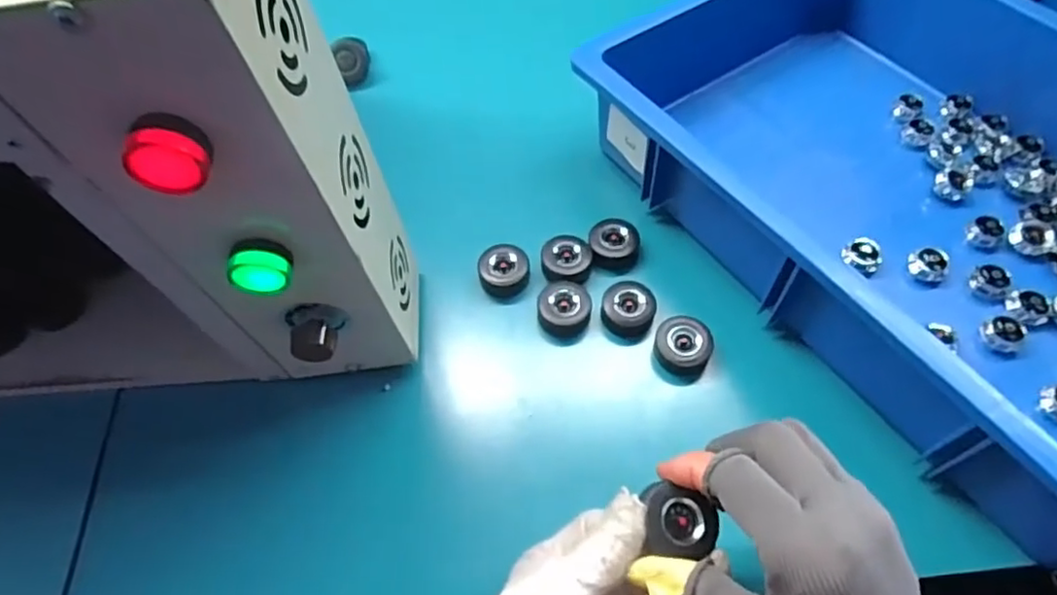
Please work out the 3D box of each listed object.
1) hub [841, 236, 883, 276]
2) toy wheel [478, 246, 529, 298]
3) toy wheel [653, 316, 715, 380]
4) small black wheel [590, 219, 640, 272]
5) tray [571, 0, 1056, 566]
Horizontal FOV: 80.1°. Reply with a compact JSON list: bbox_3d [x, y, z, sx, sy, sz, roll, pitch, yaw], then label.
[{"bbox_3d":[0.239,-0.030,0.450,0.026,0.016,0.023,34,66,21],"label":"hub"},{"bbox_3d":[-0.017,-0.018,0.464,0.037,0.023,0.035,-1,59,2],"label":"toy wheel"},{"bbox_3d":[0.105,0.034,0.429,0.038,0.022,0.036,-1,59,2],"label":"toy wheel"},{"bbox_3d":[0.065,-0.040,0.474,0.037,0.019,0.036,-1,59,2],"label":"small black wheel"},{"bbox_3d":[0.274,-0.086,0.440,0.301,0.097,0.459,-31,62,-15],"label":"tray"}]

